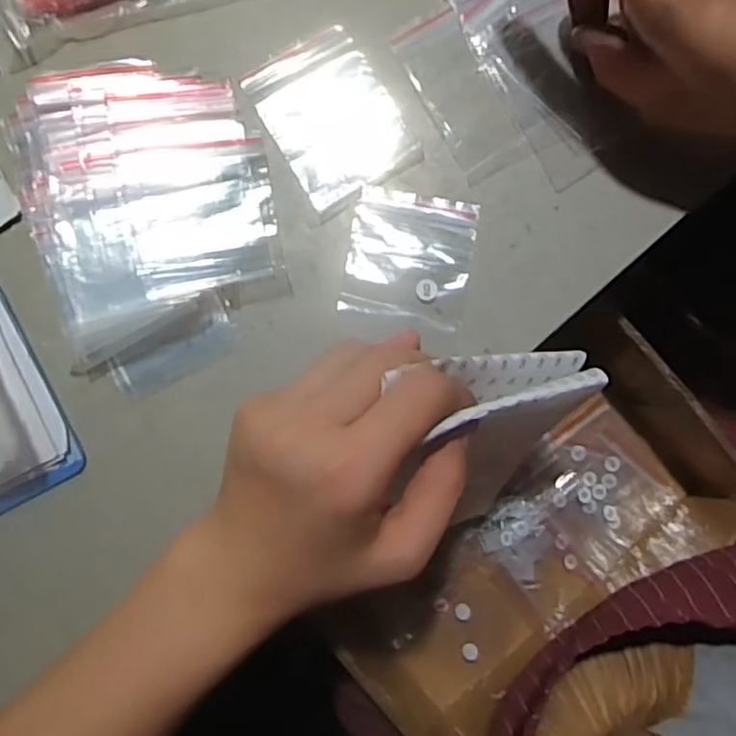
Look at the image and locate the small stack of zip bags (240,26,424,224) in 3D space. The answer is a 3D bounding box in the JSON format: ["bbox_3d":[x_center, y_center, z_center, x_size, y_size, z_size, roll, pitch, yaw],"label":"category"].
[{"bbox_3d":[-0.017,-0.122,0.315,0.059,0.004,0.081,-28,87,-1],"label":"small stack of zip bags"}]

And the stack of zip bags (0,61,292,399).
[{"bbox_3d":[-0.103,-0.073,0.308,0.112,0.014,0.151,-16,87,-1],"label":"stack of zip bags"}]

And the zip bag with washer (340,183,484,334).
[{"bbox_3d":[0.020,-0.054,0.310,0.059,0.004,0.060,11,87,1],"label":"zip bag with washer"}]

